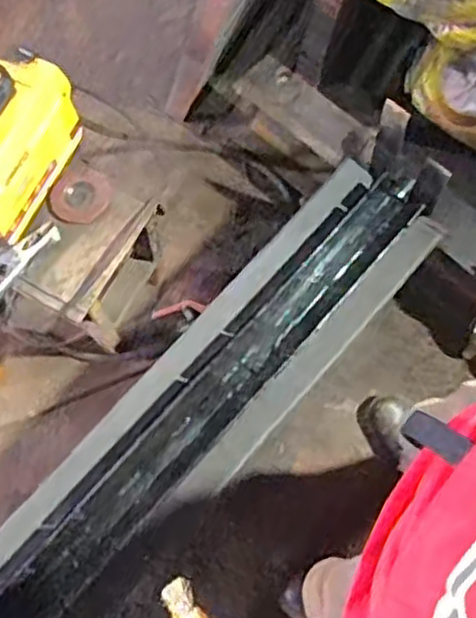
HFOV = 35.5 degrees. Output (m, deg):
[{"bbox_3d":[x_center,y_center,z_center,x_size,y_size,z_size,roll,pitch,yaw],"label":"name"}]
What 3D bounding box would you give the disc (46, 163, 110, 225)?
[{"bbox_3d":[-0.276,-0.197,1.285,0.110,0.014,0.103,-1,72,2],"label":"disc"}]

